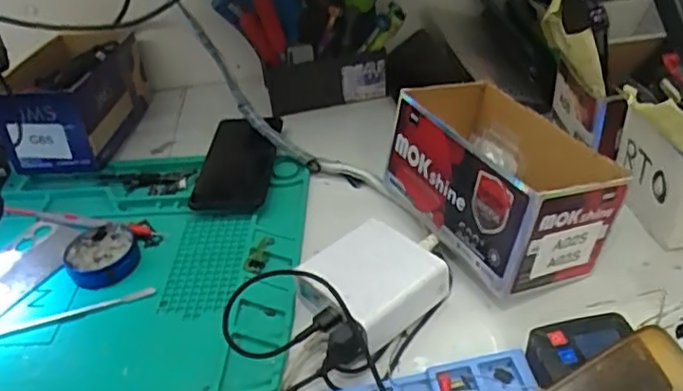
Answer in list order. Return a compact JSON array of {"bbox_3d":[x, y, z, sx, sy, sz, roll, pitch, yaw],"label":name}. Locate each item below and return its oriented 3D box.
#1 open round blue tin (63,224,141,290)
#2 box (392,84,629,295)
[{"bbox_3d":[-0.212,0.051,0.557,0.059,0.017,0.064,-4,38,3],"label":"open round blue tin"},{"bbox_3d":[0.128,-0.014,0.525,0.108,0.094,0.183,-10,35,-26],"label":"box"}]

